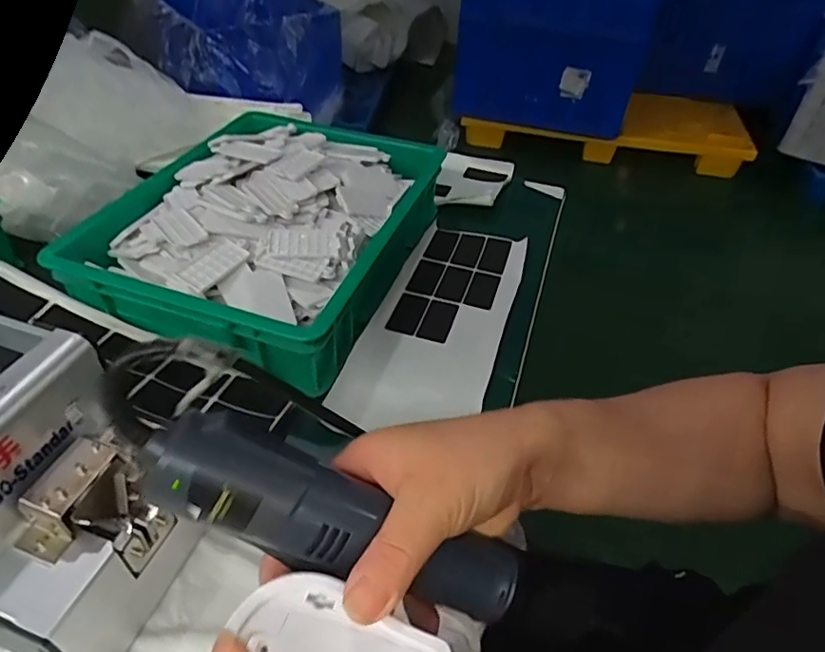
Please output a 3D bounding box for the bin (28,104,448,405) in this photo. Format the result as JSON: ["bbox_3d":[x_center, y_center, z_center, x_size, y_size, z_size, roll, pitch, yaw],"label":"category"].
[{"bbox_3d":[-0.147,-0.110,0.574,0.274,0.094,0.337,16,45,12],"label":"bin"}]

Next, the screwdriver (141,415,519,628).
[{"bbox_3d":[-0.029,0.092,0.256,0.178,0.030,0.035,30,40,-19],"label":"screwdriver"}]

